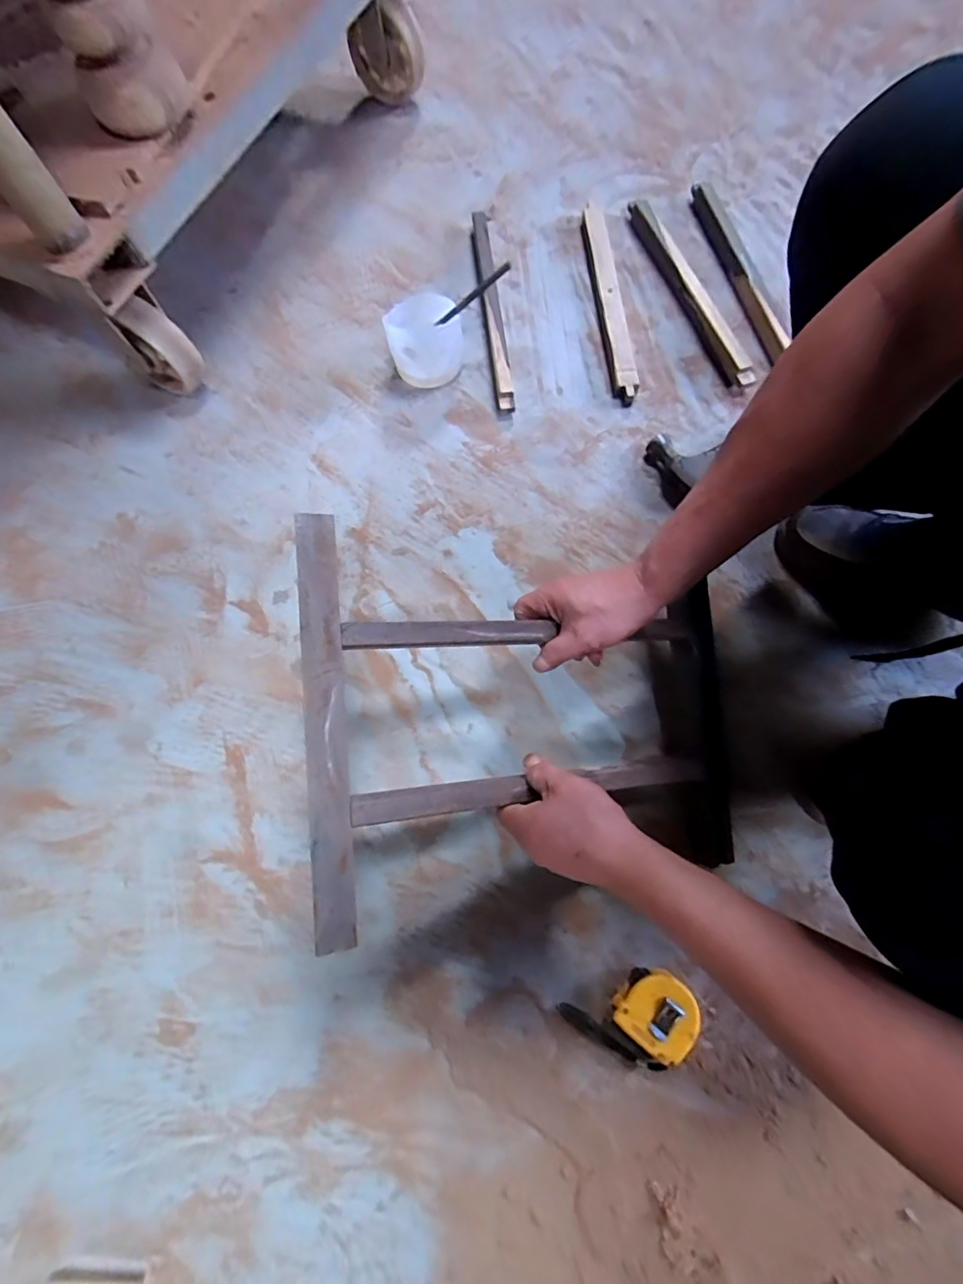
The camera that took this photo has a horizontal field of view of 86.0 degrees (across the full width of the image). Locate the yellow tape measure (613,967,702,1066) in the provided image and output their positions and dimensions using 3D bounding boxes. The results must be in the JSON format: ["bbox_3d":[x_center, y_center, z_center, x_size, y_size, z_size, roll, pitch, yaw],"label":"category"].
[{"bbox_3d":[0.164,0.342,0.481,0.065,0.032,0.063,40,79,12],"label":"yellow tape measure"}]

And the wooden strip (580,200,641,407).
[{"bbox_3d":[0.180,-0.490,0.734,0.029,0.026,0.351,-5,74,1],"label":"wooden strip"}]

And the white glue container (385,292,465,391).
[{"bbox_3d":[-0.075,-0.407,0.692,0.095,0.081,0.092,-12,74,-1],"label":"white glue container"}]

